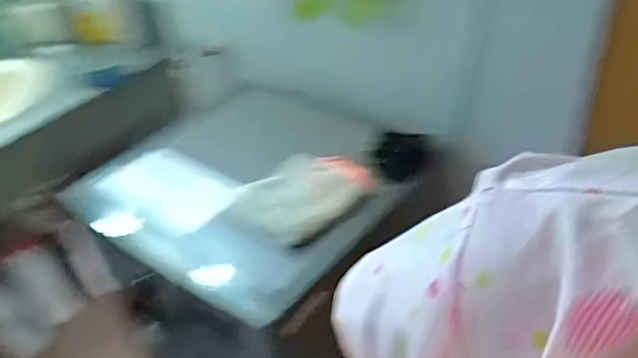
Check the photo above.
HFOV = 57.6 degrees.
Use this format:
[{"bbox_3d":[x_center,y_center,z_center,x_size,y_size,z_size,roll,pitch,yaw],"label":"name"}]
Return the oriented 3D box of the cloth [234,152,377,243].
[{"bbox_3d":[-0.026,0.023,1.056,0.226,0.023,0.148,-35,68,-17],"label":"cloth"}]

